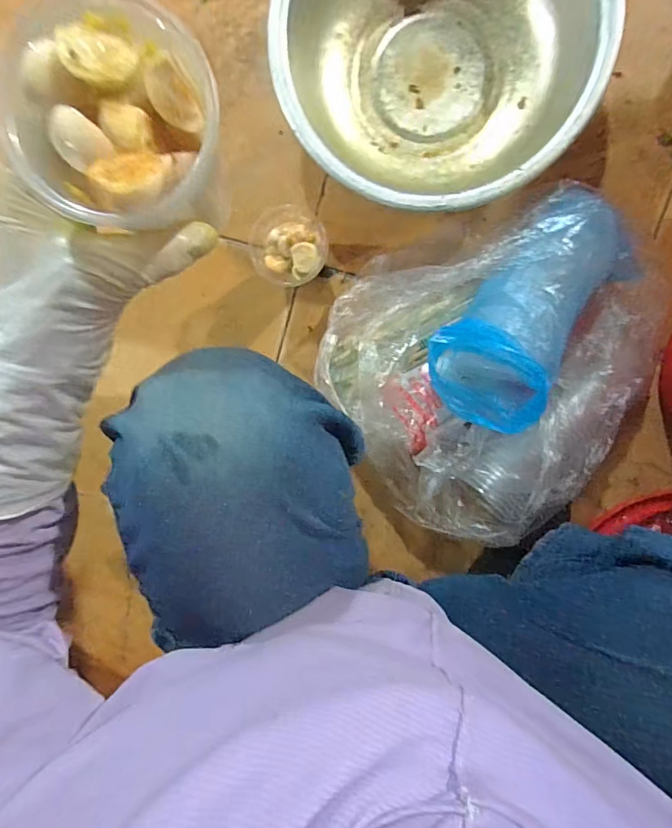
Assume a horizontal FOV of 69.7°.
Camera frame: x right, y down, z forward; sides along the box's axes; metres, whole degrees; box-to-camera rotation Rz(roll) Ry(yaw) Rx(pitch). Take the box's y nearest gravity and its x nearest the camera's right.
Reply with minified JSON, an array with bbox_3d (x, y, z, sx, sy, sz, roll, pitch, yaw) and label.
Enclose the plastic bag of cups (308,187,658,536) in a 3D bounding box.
[{"bbox_3d":[0.175,-0.047,0.544,0.347,0.124,0.325,-26,95,8],"label":"plastic bag of cups"}]

